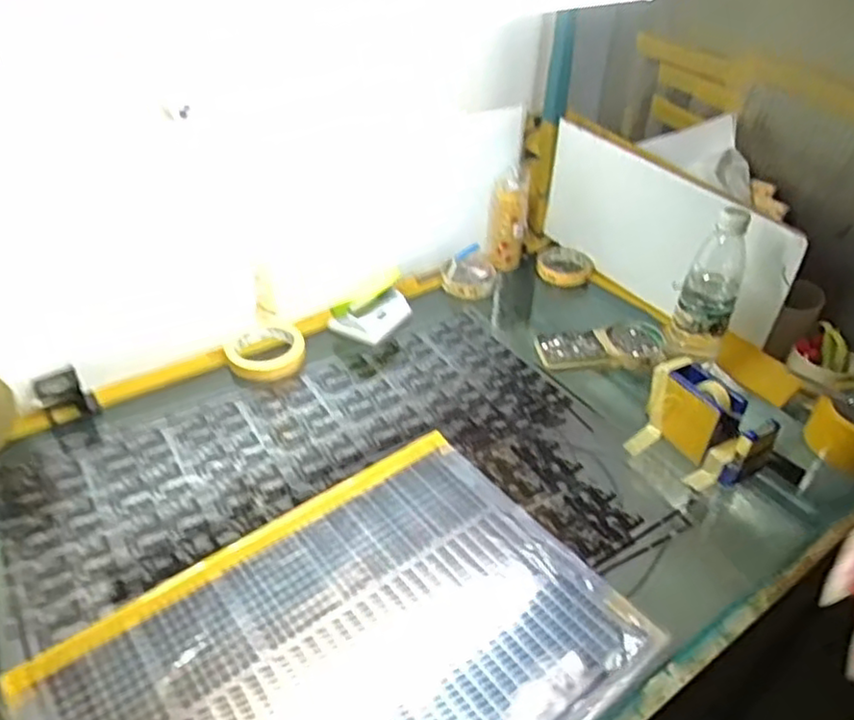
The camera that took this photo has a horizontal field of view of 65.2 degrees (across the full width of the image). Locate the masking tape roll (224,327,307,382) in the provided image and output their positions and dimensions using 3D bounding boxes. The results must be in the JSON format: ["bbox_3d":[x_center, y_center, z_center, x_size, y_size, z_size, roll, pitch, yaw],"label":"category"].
[{"bbox_3d":[-0.207,-0.013,0.858,0.098,0.020,0.103,1,38,-1],"label":"masking tape roll"}]

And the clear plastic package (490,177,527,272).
[{"bbox_3d":[0.127,-0.211,1.045,0.057,0.133,0.038,5,38,4],"label":"clear plastic package"}]

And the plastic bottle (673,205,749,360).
[{"bbox_3d":[0.338,-0.087,0.791,0.063,0.183,0.059,19,41,21],"label":"plastic bottle"}]

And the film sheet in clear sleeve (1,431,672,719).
[{"bbox_3d":[-0.064,0.248,0.557,0.449,0.006,0.320,-25,45,-31],"label":"film sheet in clear sleeve"}]

